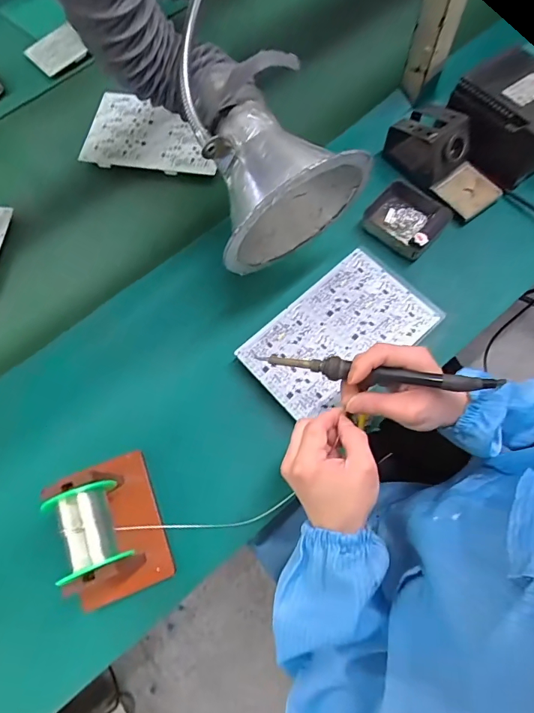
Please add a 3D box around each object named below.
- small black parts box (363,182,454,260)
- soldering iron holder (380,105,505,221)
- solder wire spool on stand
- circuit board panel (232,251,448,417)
[{"bbox_3d":[0.181,-0.181,0.540,0.094,0.038,0.085,40,77,16],"label":"small black parts box"},{"bbox_3d":[0.235,-0.259,0.548,0.075,0.071,0.158,-37,72,-11],"label":"soldering iron holder"},{"bbox_3d":[-0.161,0.167,0.415,0.092,0.092,0.139,-19,70,-3],"label":"solder wire spool on stand"},{"bbox_3d":[0.084,-0.027,0.493,0.209,0.013,0.132,-40,73,-12],"label":"circuit board panel"}]

